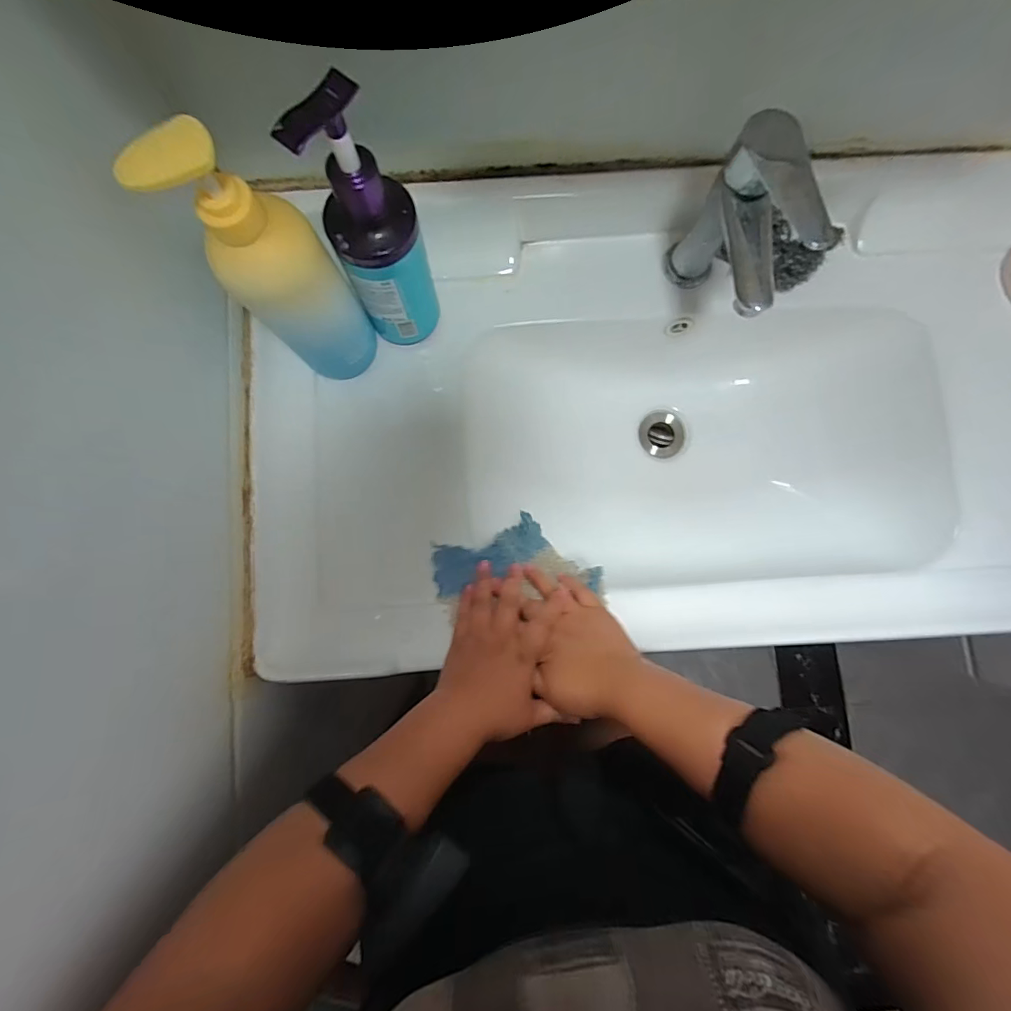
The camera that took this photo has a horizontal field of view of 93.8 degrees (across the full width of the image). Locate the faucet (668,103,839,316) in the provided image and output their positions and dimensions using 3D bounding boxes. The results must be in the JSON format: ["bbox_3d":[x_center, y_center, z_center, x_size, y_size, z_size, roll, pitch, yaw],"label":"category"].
[{"bbox_3d":[0.202,-0.214,0.414,0.047,0.164,0.123,-8,84,-2],"label":"faucet"}]

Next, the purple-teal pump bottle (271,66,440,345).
[{"bbox_3d":[-0.098,-0.205,0.373,0.066,0.210,0.058,-16,84,-2],"label":"purple-teal pump bottle"}]

